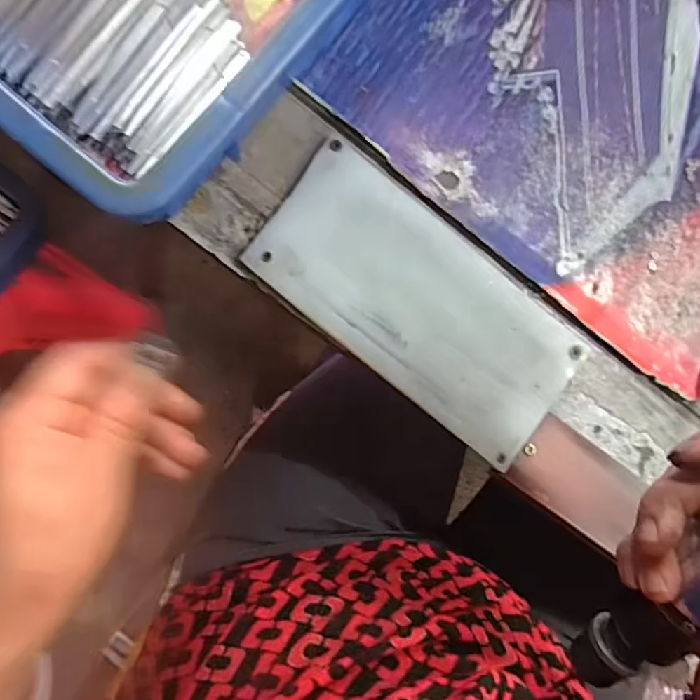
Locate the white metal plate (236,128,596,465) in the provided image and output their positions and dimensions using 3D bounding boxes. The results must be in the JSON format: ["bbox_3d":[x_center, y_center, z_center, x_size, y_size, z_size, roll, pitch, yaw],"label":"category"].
[{"bbox_3d":[0.043,-0.025,0.308,0.198,0.010,0.097,37,83,-6],"label":"white metal plate"}]

